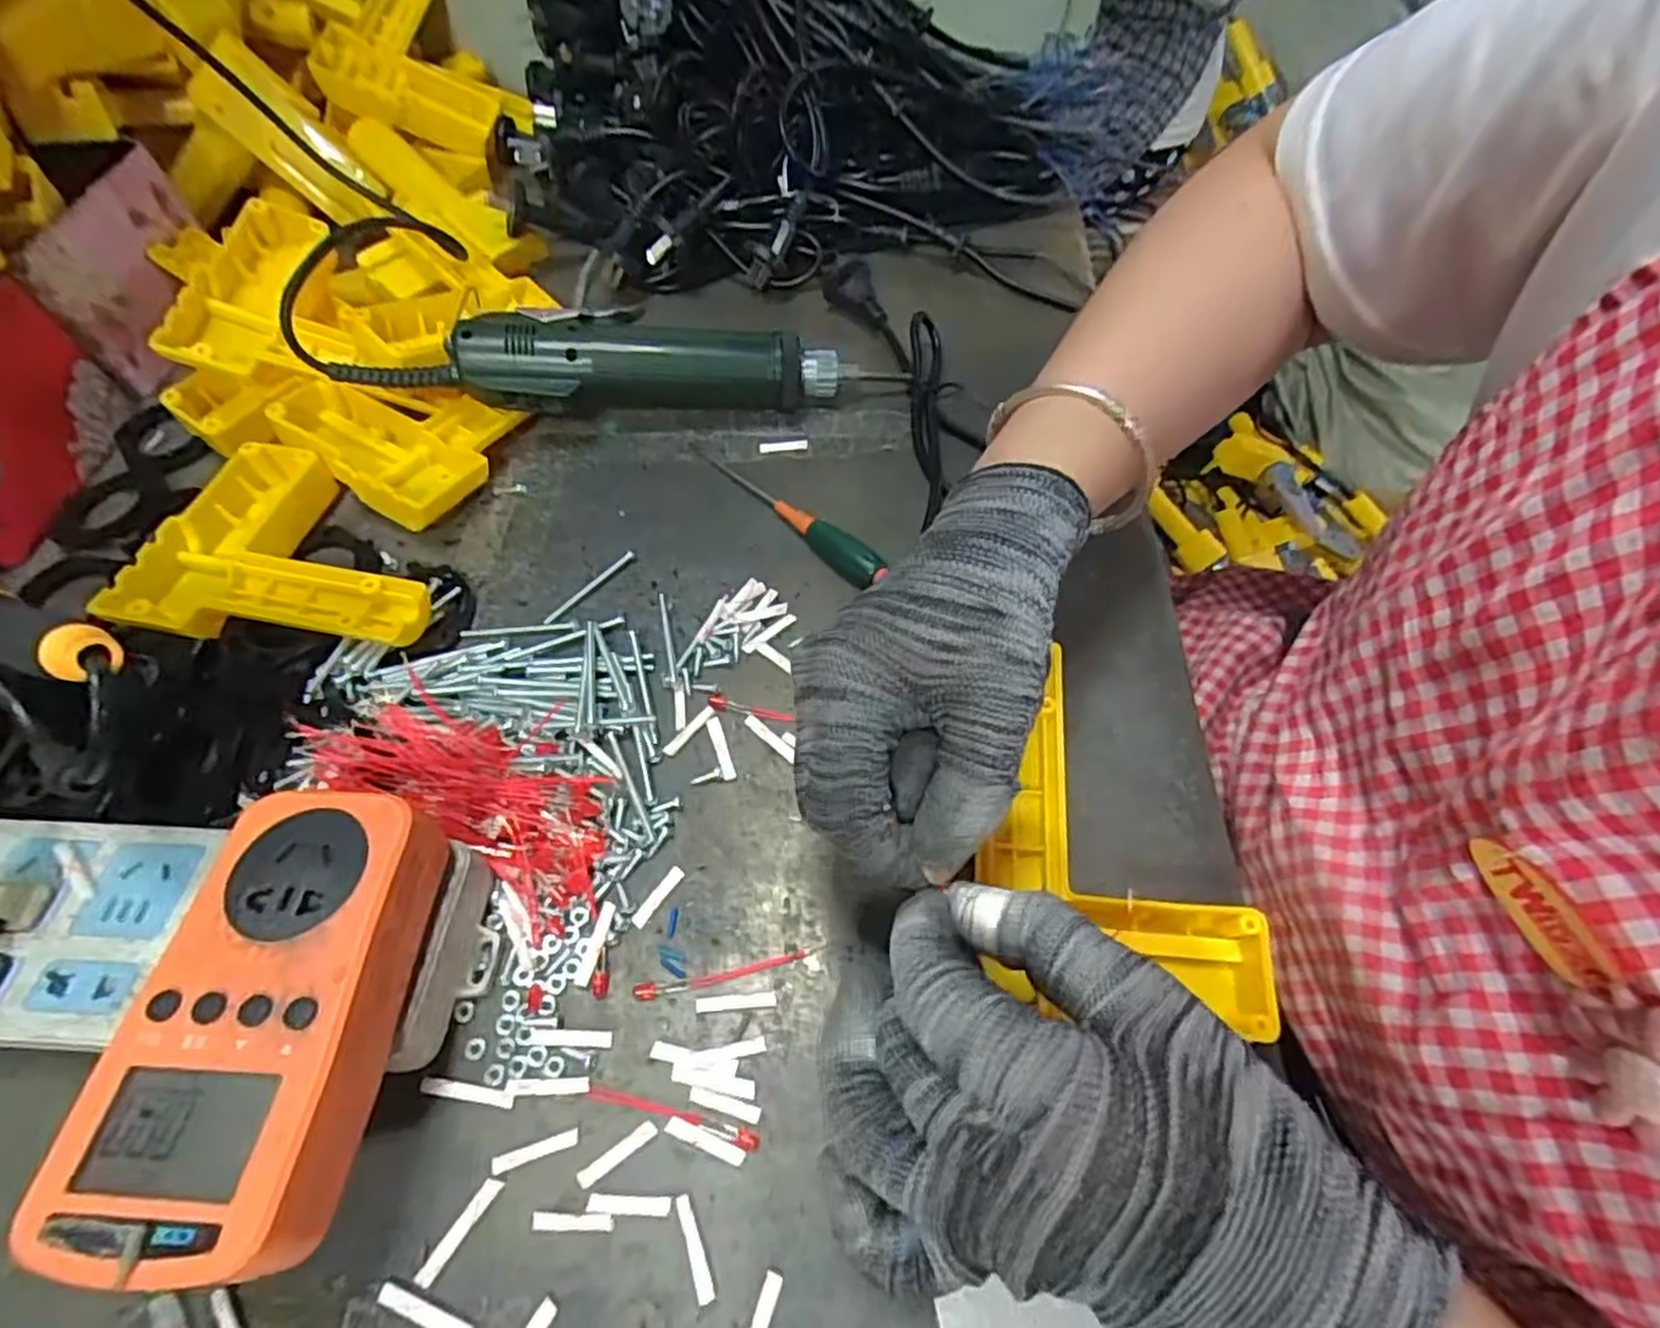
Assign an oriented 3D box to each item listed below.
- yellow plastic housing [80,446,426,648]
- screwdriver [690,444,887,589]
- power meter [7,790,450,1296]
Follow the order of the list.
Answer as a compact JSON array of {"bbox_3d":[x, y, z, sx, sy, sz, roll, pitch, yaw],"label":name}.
[{"bbox_3d":[-0.261,-0.059,0.380,0.146,0.029,0.113,3,59,2],"label":"yellow plastic housing"},{"bbox_3d":[-0.026,-0.086,0.402,0.015,0.017,0.142,-39,66,-21],"label":"screwdriver"},{"bbox_3d":[-0.167,0.102,0.224,0.068,0.030,0.125,0,59,1],"label":"power meter"}]

